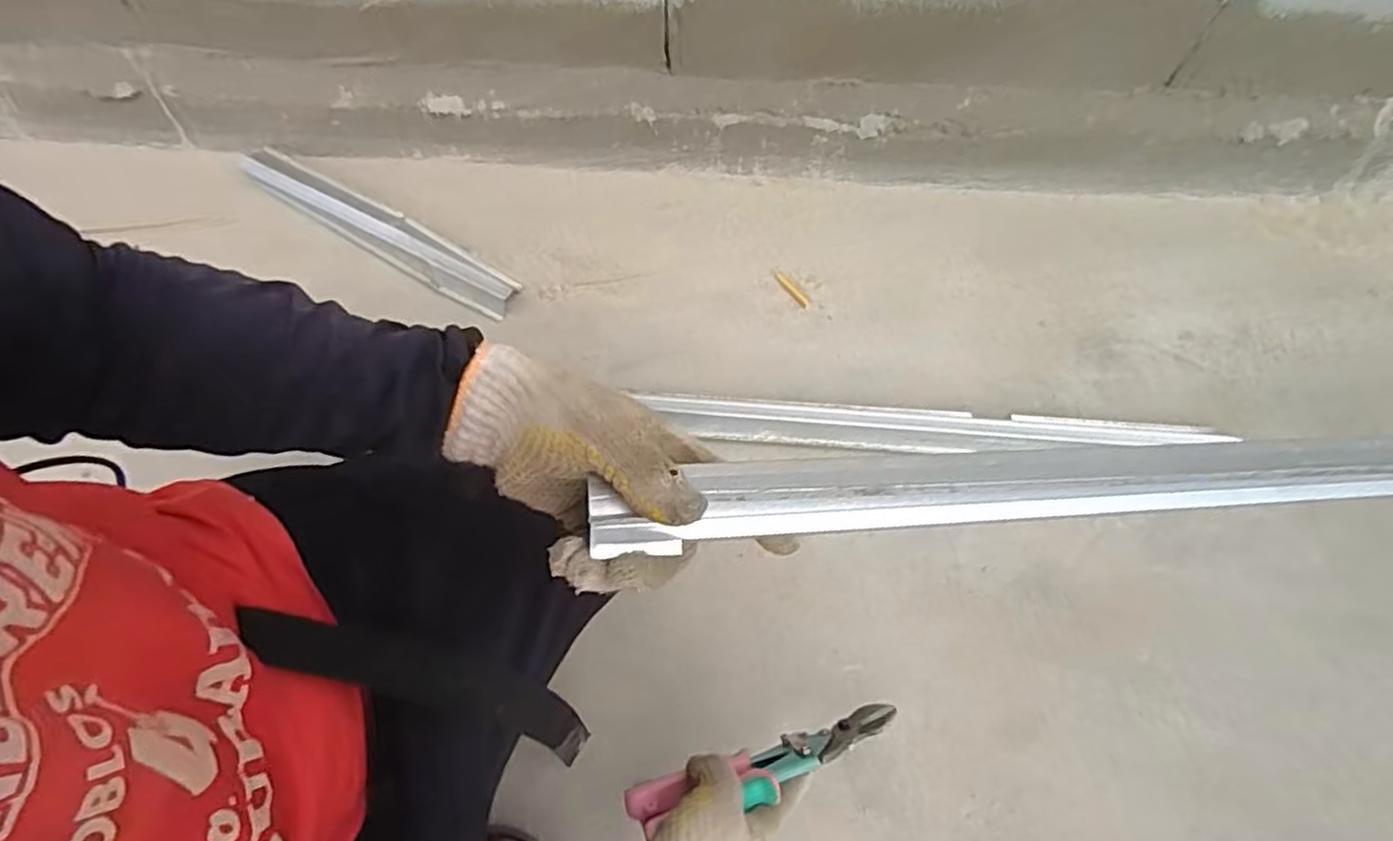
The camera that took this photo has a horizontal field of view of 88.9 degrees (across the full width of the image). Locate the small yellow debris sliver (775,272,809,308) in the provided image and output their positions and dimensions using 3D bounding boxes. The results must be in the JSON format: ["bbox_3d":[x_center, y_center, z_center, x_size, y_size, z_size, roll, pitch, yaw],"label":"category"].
[{"bbox_3d":[0.118,-0.160,0.871,0.015,0.004,0.058,-33,71,-14],"label":"small yellow debris sliver"}]

